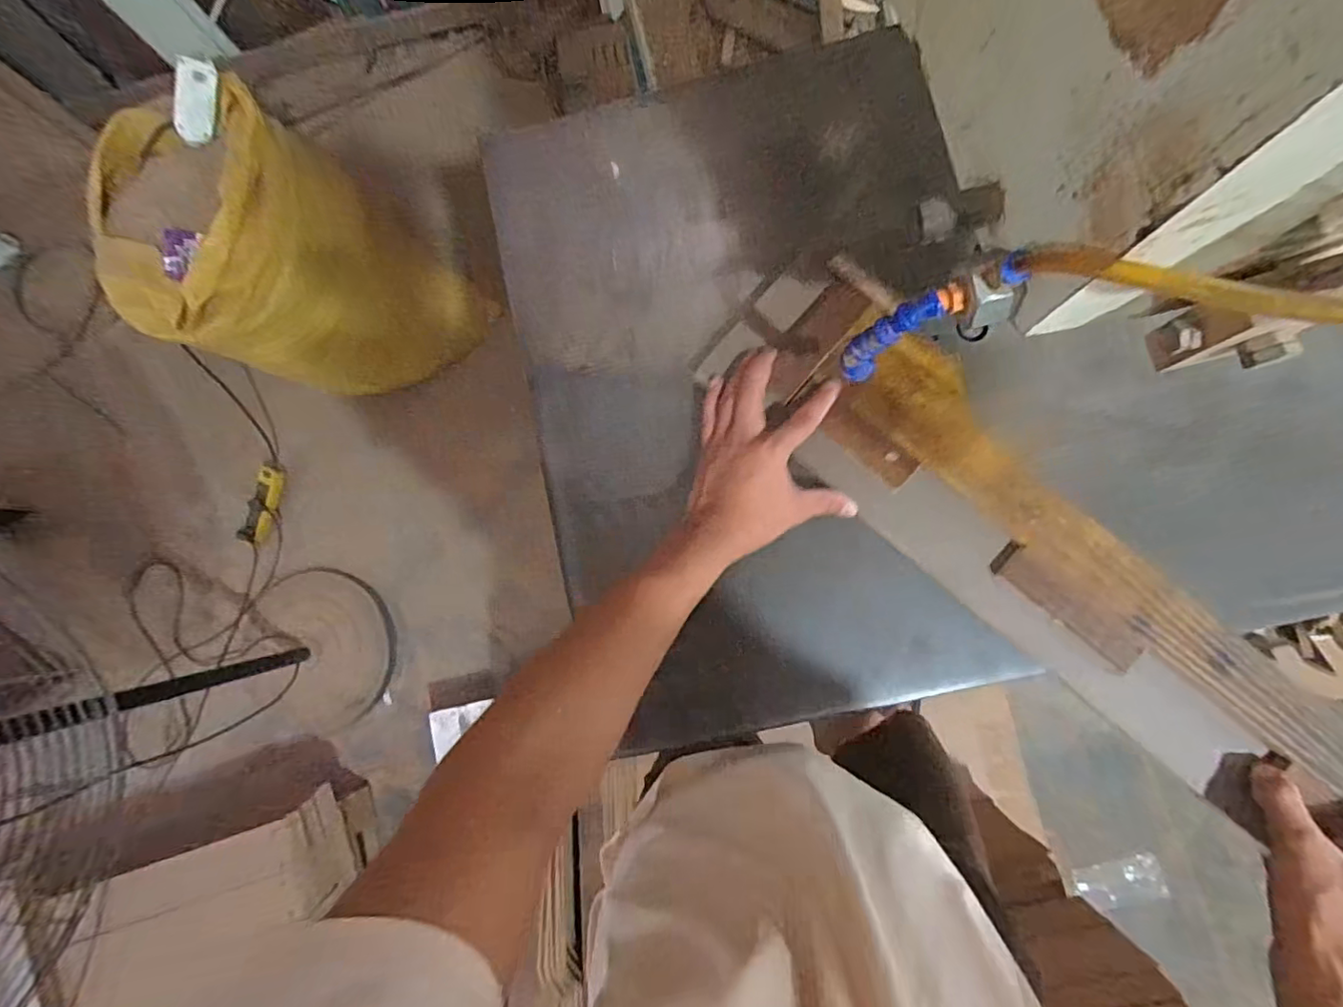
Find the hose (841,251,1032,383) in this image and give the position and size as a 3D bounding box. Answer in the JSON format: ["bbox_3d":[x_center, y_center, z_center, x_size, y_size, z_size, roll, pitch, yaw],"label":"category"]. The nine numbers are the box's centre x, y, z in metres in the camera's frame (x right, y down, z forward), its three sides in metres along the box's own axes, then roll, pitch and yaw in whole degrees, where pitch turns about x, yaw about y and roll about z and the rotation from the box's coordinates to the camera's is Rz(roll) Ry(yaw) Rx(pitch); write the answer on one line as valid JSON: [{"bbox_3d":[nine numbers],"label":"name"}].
[{"bbox_3d":[0.133,-0.094,0.304,0.101,0.022,0.025,-22,81,44],"label":"hose"}]

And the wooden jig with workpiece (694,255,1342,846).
[{"bbox_3d":[0.318,0.053,0.458,0.664,0.048,0.153,41,90,8],"label":"wooden jig with workpiece"}]

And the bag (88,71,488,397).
[{"bbox_3d":[-0.764,-0.480,1.226,0.364,0.598,0.413,42,90,8],"label":"bag"}]

